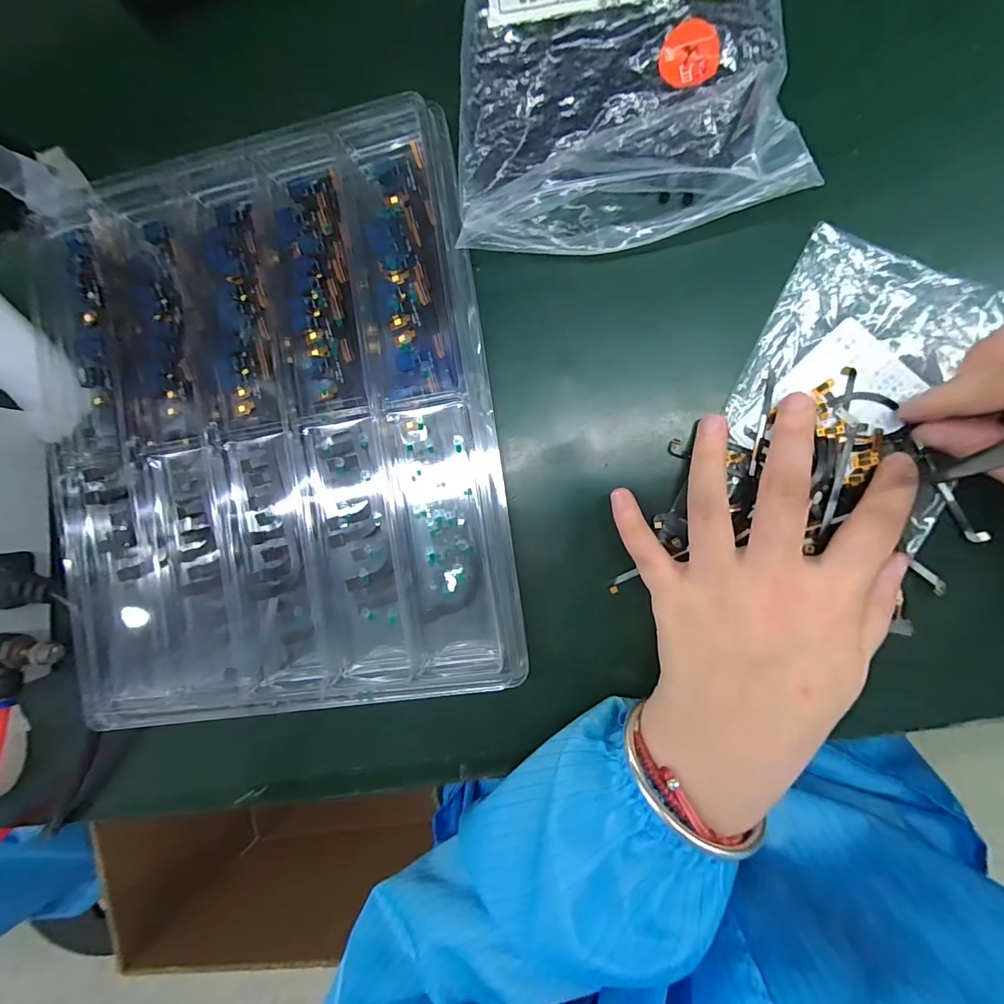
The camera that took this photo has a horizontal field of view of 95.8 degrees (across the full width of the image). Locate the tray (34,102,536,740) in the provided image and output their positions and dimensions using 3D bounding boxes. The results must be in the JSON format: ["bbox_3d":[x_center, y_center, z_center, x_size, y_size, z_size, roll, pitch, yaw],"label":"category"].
[{"bbox_3d":[-0.116,-0.034,0.227,0.219,0.028,0.265,-8,89,9],"label":"tray"}]

